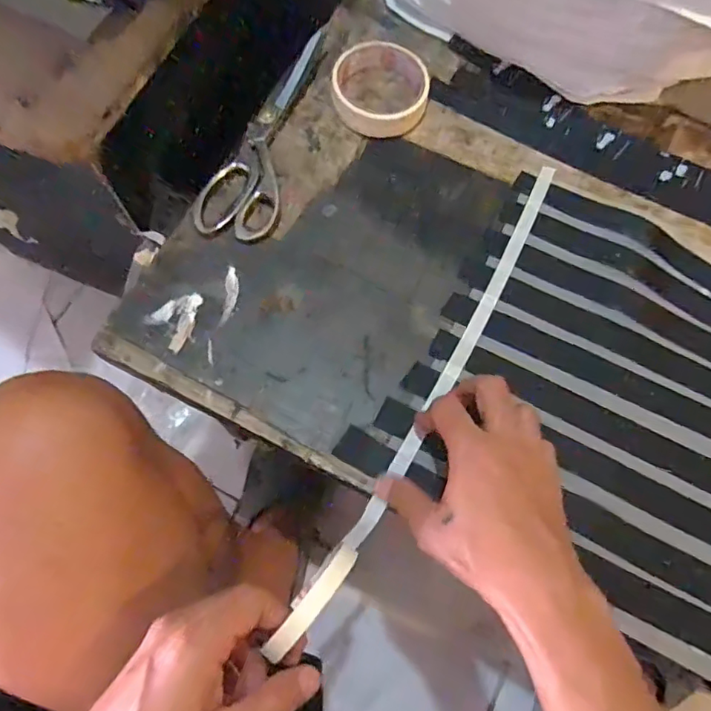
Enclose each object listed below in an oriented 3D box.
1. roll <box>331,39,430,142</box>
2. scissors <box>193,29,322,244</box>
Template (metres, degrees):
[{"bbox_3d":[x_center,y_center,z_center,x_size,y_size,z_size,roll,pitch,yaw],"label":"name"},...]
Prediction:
[{"bbox_3d":[0.024,-0.248,0.513,0.086,0.022,0.089,10,68,3],"label":"roll"},{"bbox_3d":[-0.087,-0.200,0.493,0.069,0.026,0.211,9,68,2],"label":"scissors"}]

